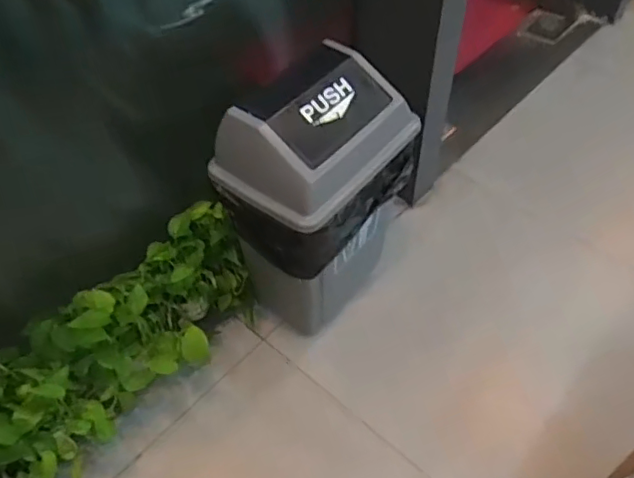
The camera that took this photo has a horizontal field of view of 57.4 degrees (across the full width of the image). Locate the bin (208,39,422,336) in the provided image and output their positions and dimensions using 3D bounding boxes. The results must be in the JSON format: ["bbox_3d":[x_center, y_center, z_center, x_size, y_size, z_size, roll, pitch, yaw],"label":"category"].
[{"bbox_3d":[0.008,-0.075,1.263,0.242,0.585,0.372,31,58,24],"label":"bin"}]

